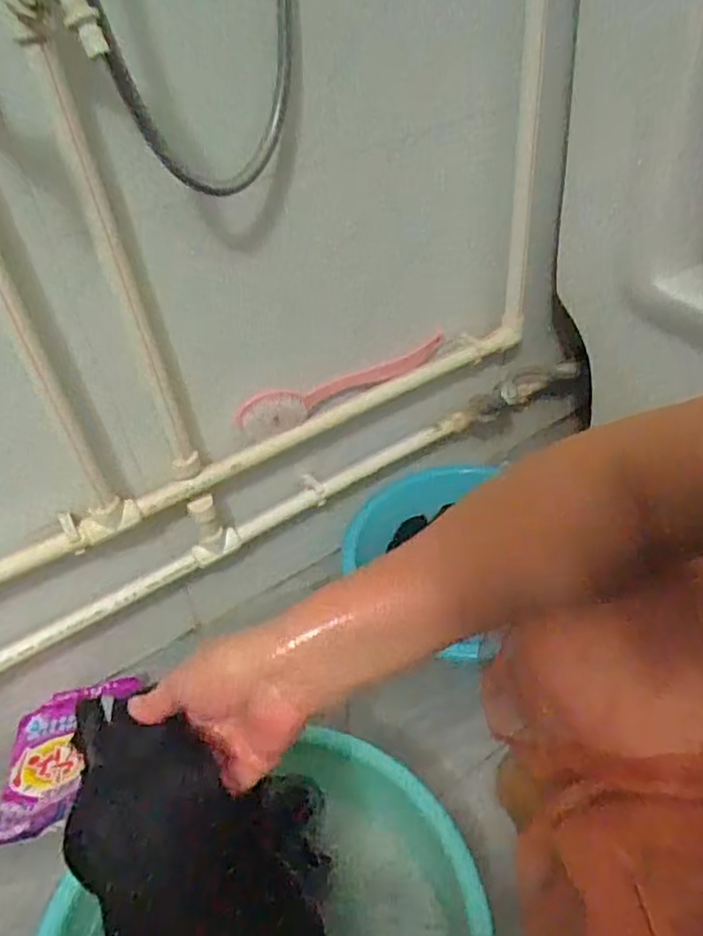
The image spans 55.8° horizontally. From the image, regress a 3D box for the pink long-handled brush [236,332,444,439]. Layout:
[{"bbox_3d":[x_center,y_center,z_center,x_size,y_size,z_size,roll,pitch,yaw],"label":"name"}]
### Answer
[{"bbox_3d":[-0.005,-0.122,0.887,0.322,0.059,0.030,-28,45,-25],"label":"pink long-handled brush"}]

